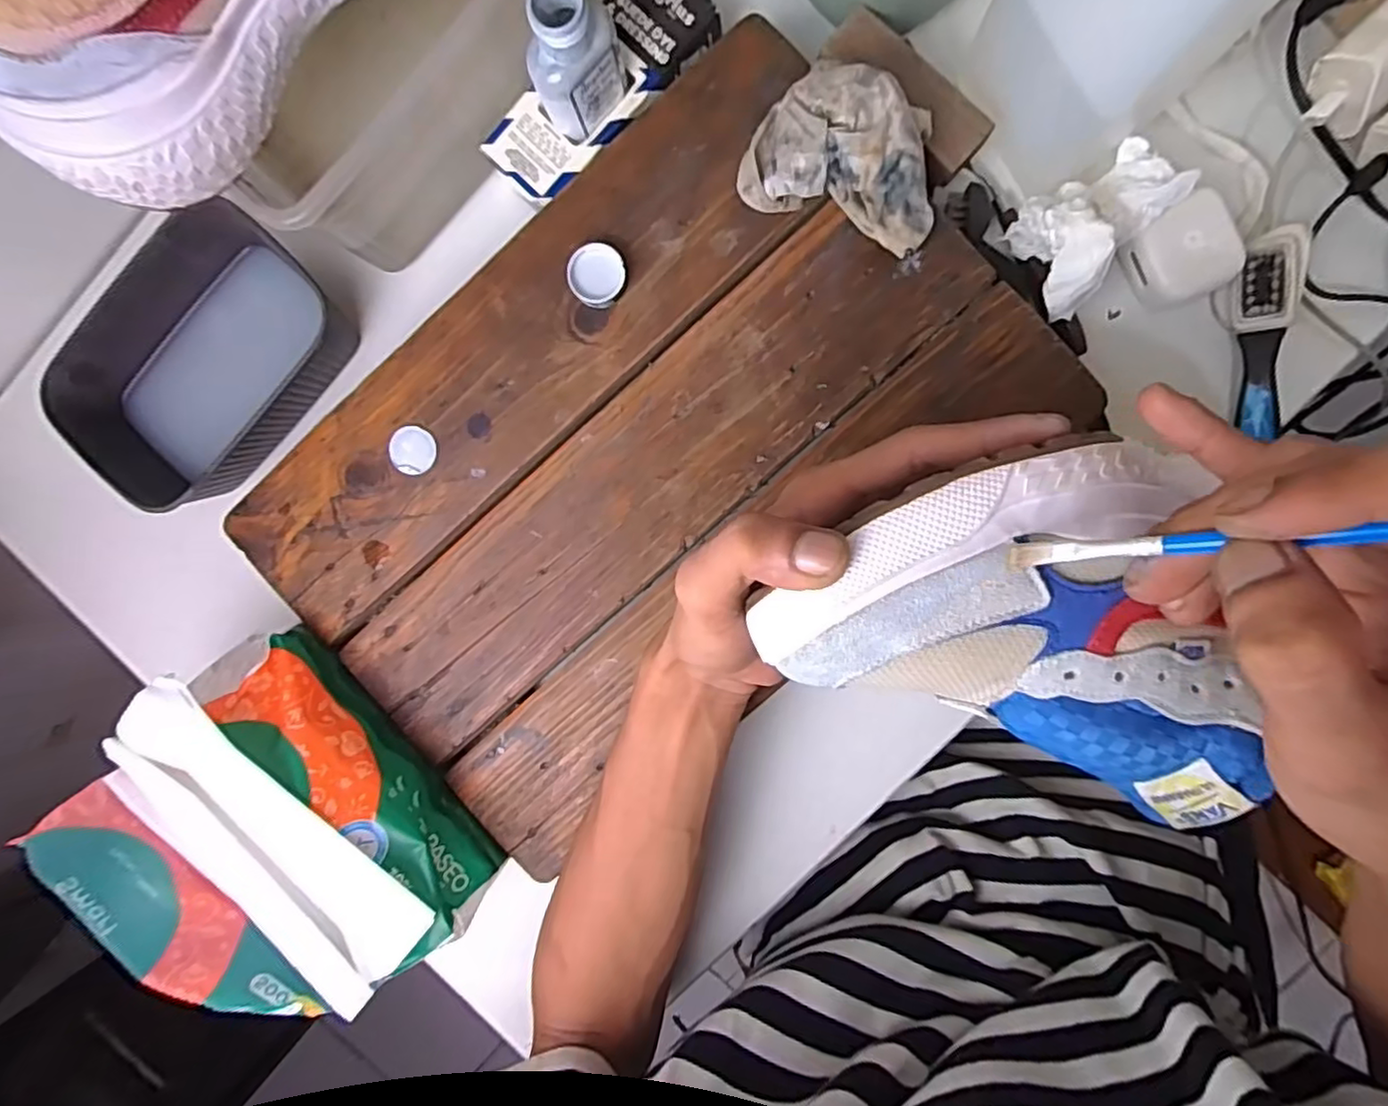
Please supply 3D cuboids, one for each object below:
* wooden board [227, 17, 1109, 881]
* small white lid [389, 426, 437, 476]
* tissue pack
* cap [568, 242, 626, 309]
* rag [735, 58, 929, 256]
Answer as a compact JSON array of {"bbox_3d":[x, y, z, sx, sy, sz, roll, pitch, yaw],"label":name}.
[{"bbox_3d":[-0.037,-0.057,0.361,0.405,0.018,0.267,-43,88,5],"label":"wooden board"},{"bbox_3d":[-0.158,-0.057,0.368,0.024,0.006,0.026,0,93,4],"label":"small white lid"},{"bbox_3d":[-0.216,0.149,0.344,0.128,0.081,0.189,-44,90,5],"label":"tissue pack"},{"bbox_3d":[-0.051,-0.148,0.351,0.030,0.012,0.030,0,93,4],"label":"cap"},{"bbox_3d":[0.077,-0.196,0.326,0.097,0.042,0.061,20,95,2],"label":"rag"}]

